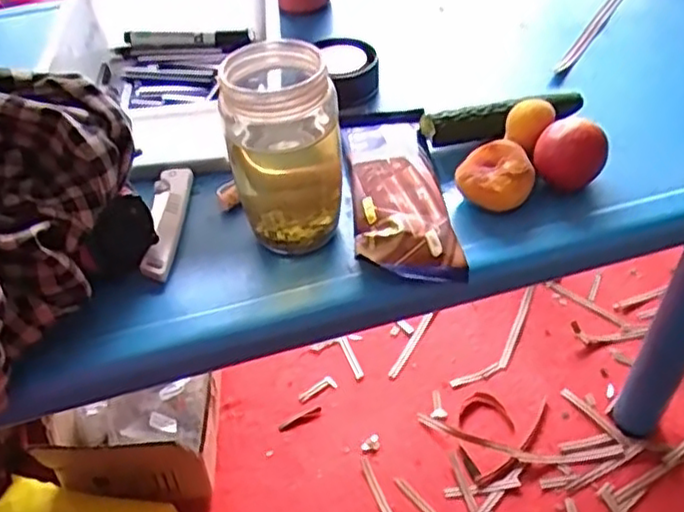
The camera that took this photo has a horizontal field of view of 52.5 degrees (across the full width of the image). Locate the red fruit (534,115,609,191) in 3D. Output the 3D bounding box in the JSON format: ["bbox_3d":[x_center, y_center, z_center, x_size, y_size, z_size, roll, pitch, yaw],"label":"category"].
[{"bbox_3d":[0.172,-0.073,0.524,0.048,0.050,0.045,17,50,21],"label":"red fruit"}]

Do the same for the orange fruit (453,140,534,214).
[{"bbox_3d":[0.113,-0.057,0.514,0.054,0.036,0.046,6,47,11],"label":"orange fruit"}]

